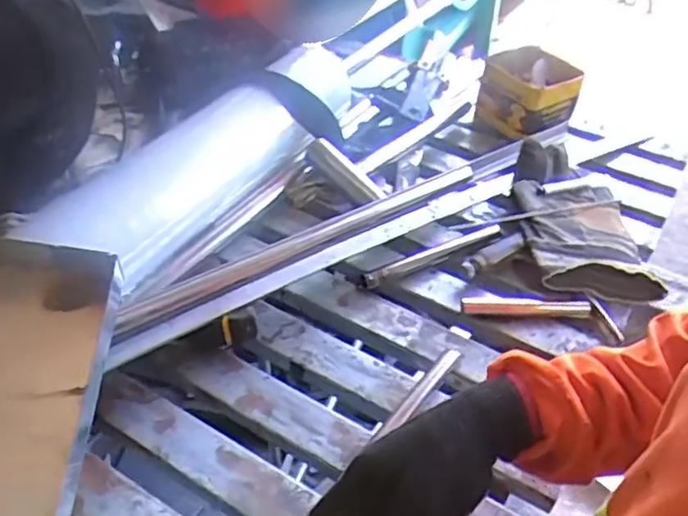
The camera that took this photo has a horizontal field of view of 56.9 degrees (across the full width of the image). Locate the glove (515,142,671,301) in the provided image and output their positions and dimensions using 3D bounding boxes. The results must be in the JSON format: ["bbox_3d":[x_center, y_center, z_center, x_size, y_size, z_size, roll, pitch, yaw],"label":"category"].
[{"bbox_3d":[0.287,-0.049,0.783,0.158,0.061,0.231,3,44,-2],"label":"glove"}]

